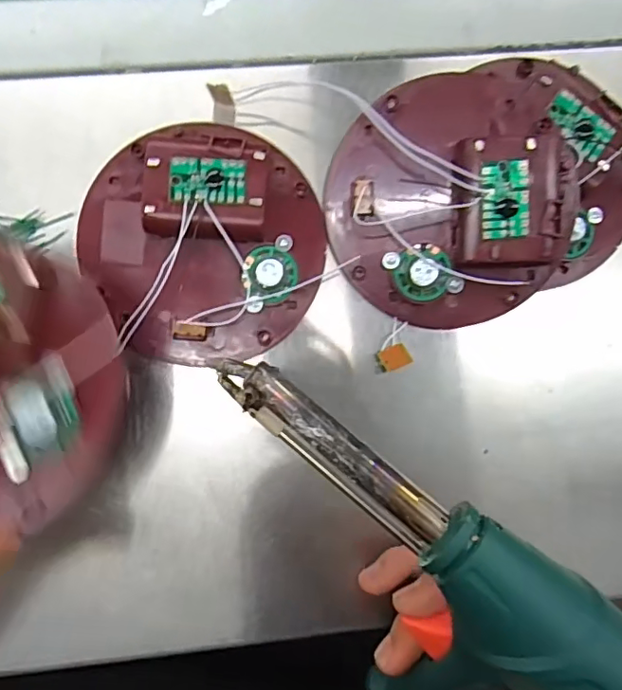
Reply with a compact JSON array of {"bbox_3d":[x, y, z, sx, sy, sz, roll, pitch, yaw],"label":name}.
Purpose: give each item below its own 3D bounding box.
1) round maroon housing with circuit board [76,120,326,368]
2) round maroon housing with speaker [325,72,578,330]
[{"bbox_3d":[-0.055,-0.051,0.277,0.119,0.023,0.116,0,88,-5],"label":"round maroon housing with circuit board"},{"bbox_3d":[0.070,-0.074,0.278,0.121,0.037,0.126,-2,88,-5],"label":"round maroon housing with speaker"}]

